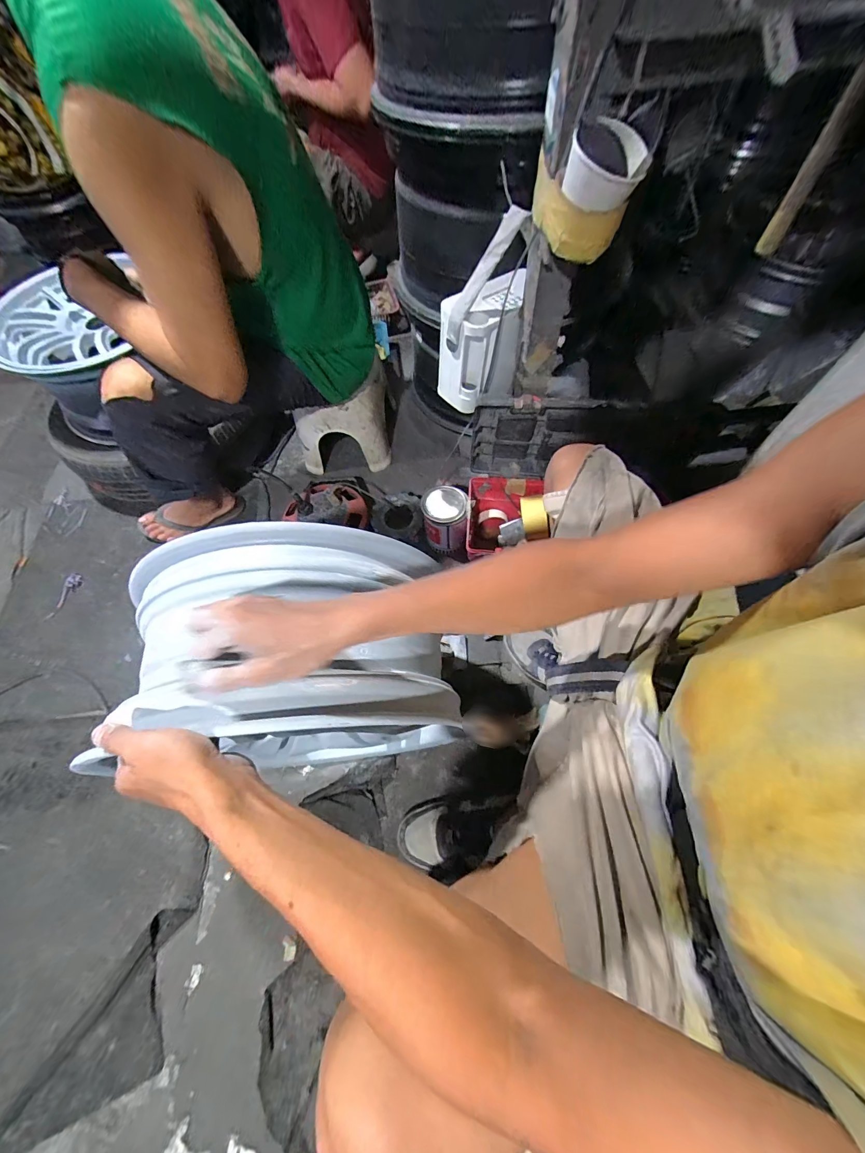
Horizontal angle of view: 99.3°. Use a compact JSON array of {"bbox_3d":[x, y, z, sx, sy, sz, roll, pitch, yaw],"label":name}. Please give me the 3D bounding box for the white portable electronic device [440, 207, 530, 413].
[{"bbox_3d":[0.079,-0.421,0.609,0.134,0.230,0.151,5,63,6],"label":"white portable electronic device"}]

